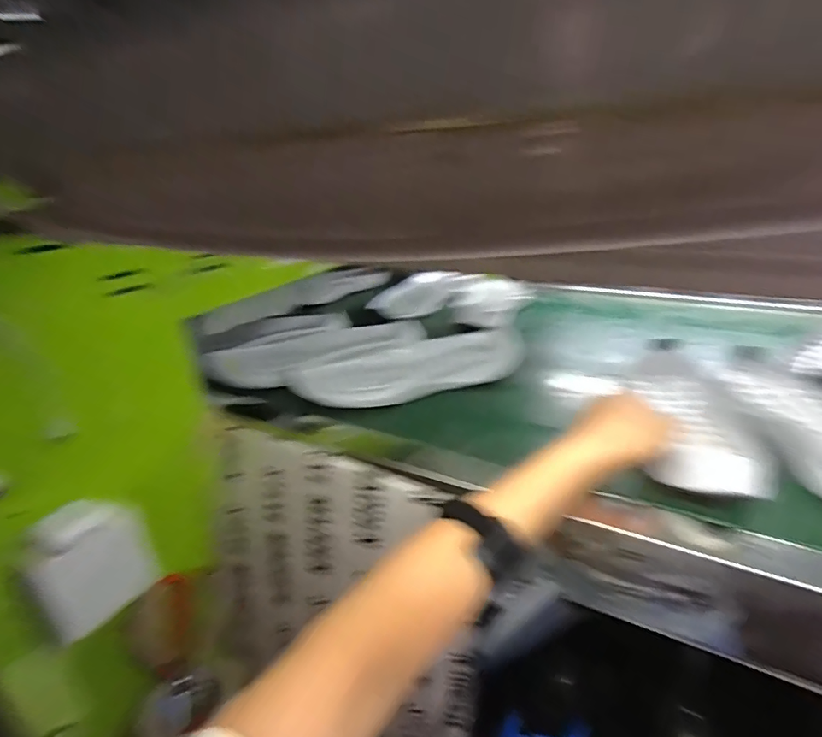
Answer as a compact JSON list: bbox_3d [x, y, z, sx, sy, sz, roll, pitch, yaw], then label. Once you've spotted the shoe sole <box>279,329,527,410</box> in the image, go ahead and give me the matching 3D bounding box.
[{"bbox_3d":[0.002,-0.006,0.623,0.294,0.034,0.086,-8,24,-15],"label":"shoe sole"}]

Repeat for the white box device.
[{"bbox_3d":[-0.283,0.177,0.440,0.087,0.117,0.022,-18,28,-34],"label":"white box device"}]

